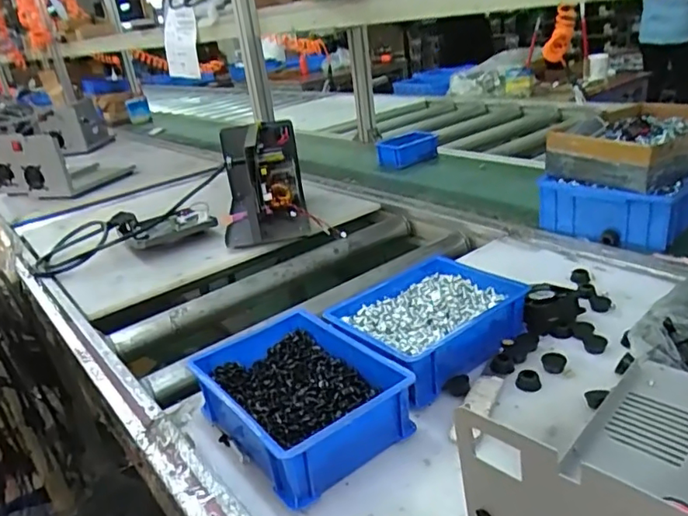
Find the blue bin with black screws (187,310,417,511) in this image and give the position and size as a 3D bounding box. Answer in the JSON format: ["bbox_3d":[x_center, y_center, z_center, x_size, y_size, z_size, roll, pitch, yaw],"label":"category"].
[{"bbox_3d":[-0.044,0.137,0.548,0.142,0.070,0.195,-23,28,-30],"label":"blue bin with black screws"}]

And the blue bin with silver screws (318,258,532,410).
[{"bbox_3d":[0.098,0.073,0.637,0.201,0.056,0.162,-21,27,-27],"label":"blue bin with silver screws"}]

